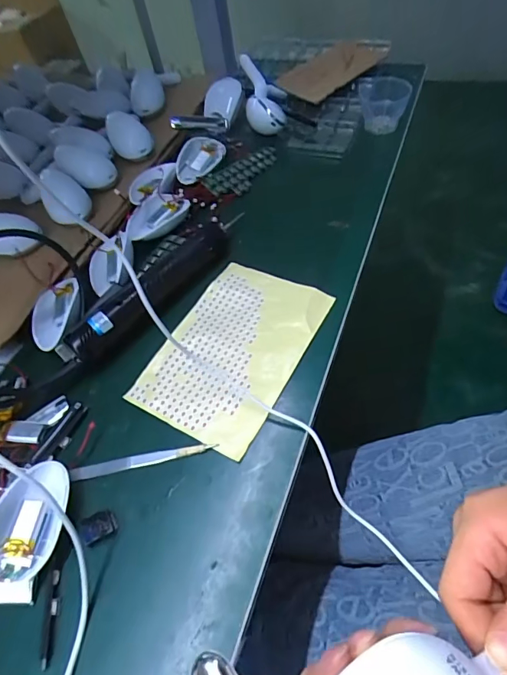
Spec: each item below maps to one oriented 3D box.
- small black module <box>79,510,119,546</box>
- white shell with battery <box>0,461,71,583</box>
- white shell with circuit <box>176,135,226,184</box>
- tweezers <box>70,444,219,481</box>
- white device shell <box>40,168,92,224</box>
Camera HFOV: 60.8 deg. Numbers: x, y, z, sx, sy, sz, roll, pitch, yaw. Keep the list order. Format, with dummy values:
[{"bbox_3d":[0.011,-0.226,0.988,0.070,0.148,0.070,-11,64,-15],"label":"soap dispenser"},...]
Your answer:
[{"bbox_3d":[-0.115,0.141,0.323,0.024,0.010,0.019,-26,58,-13],"label":"small black module"},{"bbox_3d":[-0.167,0.134,0.319,0.043,0.026,0.080,0,55,4],"label":"white shell with battery"},{"bbox_3d":[-0.067,-0.232,0.561,0.045,0.029,0.093,17,59,16],"label":"white shell with circuit"},{"bbox_3d":[-0.090,0.099,0.352,0.117,0.004,0.010,-11,55,-3],"label":"tweezers"},{"bbox_3d":[-0.226,-0.170,0.513,0.050,0.034,0.084,-26,58,-13],"label":"white device shell"}]

